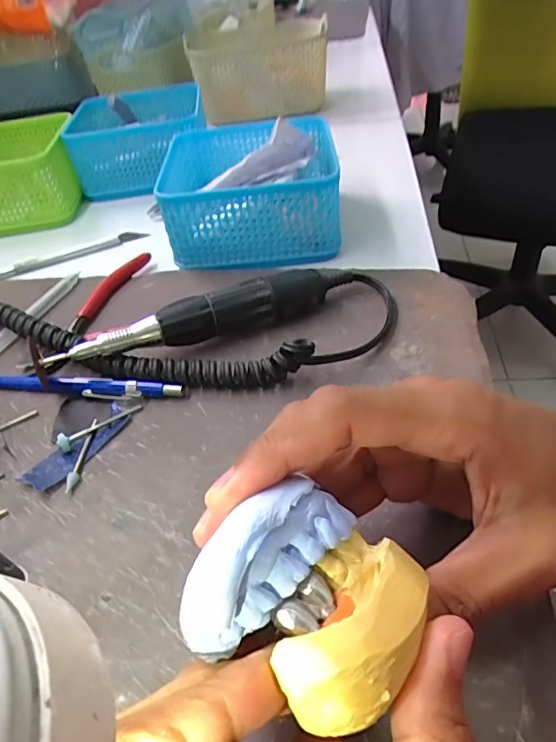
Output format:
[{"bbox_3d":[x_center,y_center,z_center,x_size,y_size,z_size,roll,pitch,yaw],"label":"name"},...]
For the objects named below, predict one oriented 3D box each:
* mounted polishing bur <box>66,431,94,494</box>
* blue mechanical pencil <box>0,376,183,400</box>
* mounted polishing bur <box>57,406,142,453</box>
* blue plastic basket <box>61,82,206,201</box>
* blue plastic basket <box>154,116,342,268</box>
[{"bbox_3d":[-0.101,0.042,0.264,0.005,0.004,0.044,-3,44,4],"label":"mounted polishing bur"},{"bbox_3d":[-0.121,0.009,0.299,0.134,0.008,0.011,4,45,12],"label":"blue mechanical pencil"},{"bbox_3d":[-0.096,0.028,0.276,0.047,0.009,0.008,-33,49,-24],"label":"mounted polishing bur"},{"bbox_3d":[-0.140,-0.231,0.517,0.126,0.058,0.112,-12,44,-5],"label":"blue plastic basket"},{"bbox_3d":[-0.025,-0.149,0.406,0.135,0.068,0.132,-5,44,3],"label":"blue plastic basket"}]

